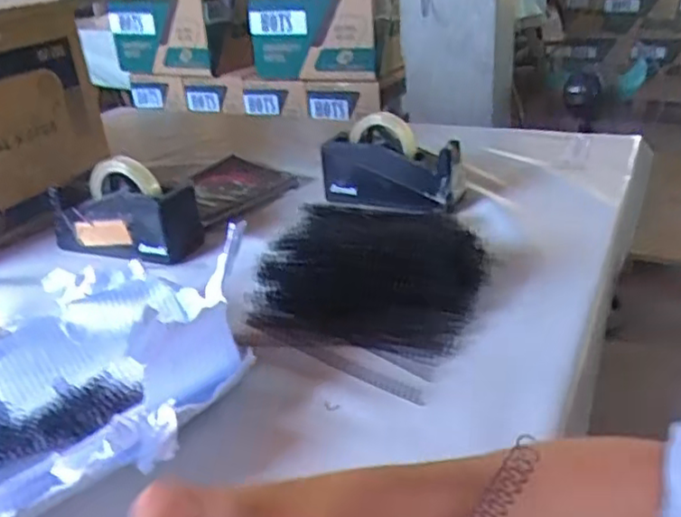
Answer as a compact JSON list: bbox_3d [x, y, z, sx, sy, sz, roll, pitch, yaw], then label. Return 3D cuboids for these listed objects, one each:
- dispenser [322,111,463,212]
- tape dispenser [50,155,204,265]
[{"bbox_3d":[0.074,-0.142,0.931,0.202,0.110,0.089,7,30,19],"label":"dispenser"},{"bbox_3d":[-0.293,-0.069,0.859,0.189,0.119,0.083,6,30,18],"label":"tape dispenser"}]

